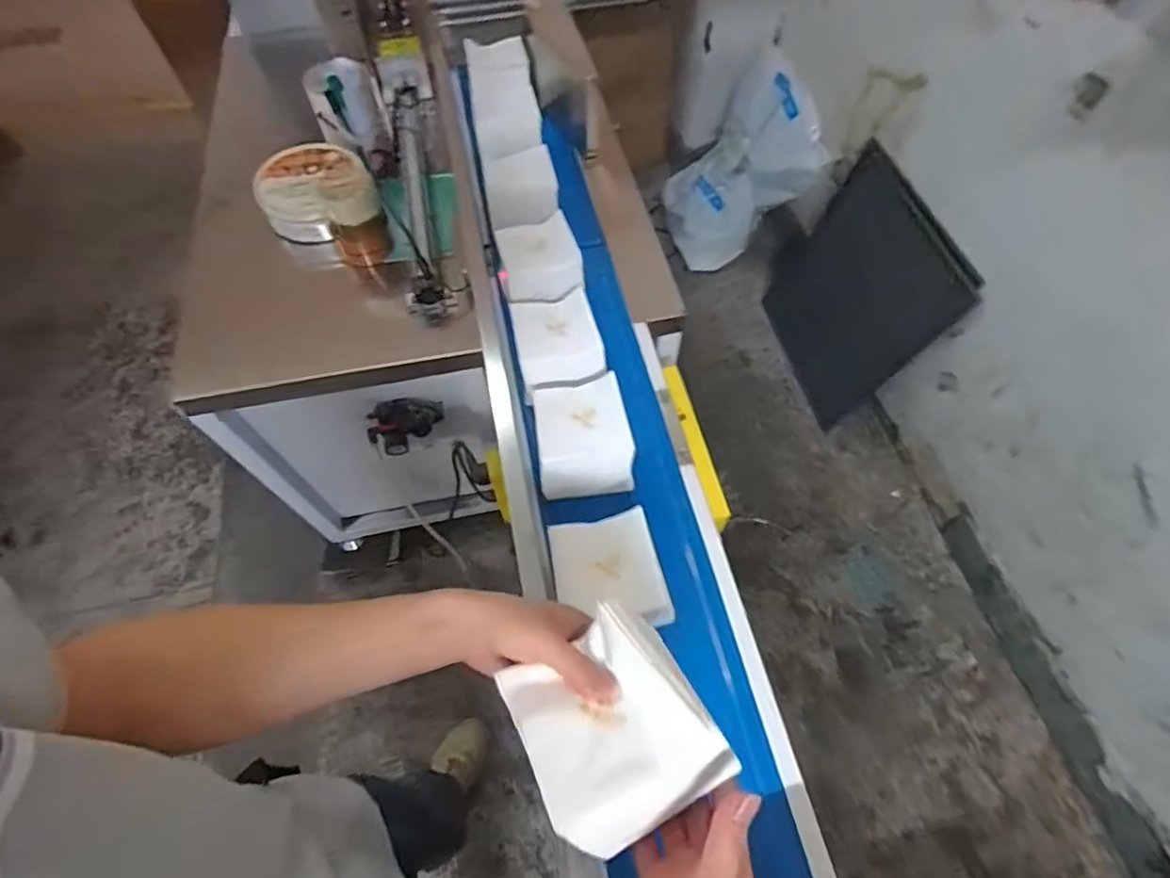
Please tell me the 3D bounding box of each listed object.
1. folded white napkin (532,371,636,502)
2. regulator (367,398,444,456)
[{"bbox_3d":[-0.006,0.003,0.759,0.118,0.084,0.139,-11,61,-6],"label":"folded white napkin"},{"bbox_3d":[-0.323,-0.030,1.054,0.137,0.079,0.082,-24,63,-13],"label":"regulator"}]

